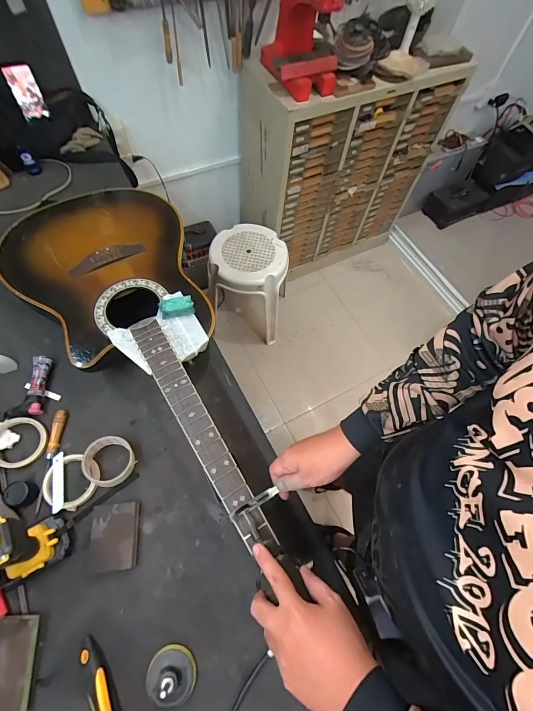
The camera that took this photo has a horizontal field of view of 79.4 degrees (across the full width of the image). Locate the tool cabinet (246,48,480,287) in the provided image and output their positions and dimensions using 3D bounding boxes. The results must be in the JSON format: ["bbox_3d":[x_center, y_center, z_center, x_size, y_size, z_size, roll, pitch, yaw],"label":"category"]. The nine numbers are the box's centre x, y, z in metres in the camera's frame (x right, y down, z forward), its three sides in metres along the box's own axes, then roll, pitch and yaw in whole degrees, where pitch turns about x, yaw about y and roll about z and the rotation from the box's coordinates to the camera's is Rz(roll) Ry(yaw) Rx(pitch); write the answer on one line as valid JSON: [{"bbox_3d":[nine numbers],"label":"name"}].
[{"bbox_3d":[0.312,-0.818,1.457,0.751,0.818,0.307,-23,68,-14],"label":"tool cabinet"}]

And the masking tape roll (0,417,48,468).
[{"bbox_3d":[-0.472,0.165,0.609,0.094,0.026,0.090,10,64,1],"label":"masking tape roll"}]

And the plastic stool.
[{"bbox_3d":[-0.087,-0.305,1.468,0.317,0.425,0.335,-3,64,-5],"label":"plastic stool"}]

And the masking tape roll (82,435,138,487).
[{"bbox_3d":[-0.288,0.194,0.590,0.080,0.040,0.083,1,64,-3],"label":"masking tape roll"}]

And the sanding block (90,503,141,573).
[{"bbox_3d":[-0.260,0.309,0.552,0.071,0.028,0.100,-5,65,-6],"label":"sanding block"}]

